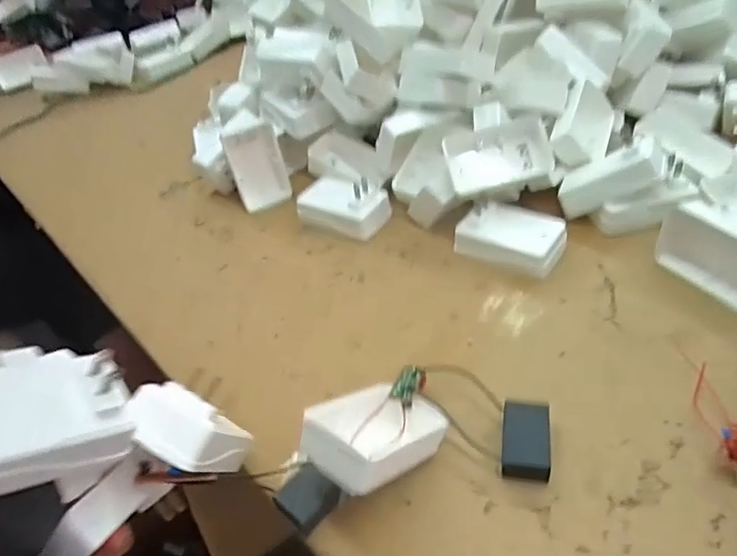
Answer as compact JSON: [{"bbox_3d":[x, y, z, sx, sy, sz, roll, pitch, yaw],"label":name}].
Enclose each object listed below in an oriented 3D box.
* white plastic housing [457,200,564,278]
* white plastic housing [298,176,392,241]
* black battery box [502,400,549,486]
[{"bbox_3d":[0.126,-0.038,0.509,0.085,0.032,0.050,23,51,32],"label":"white plastic housing"},{"bbox_3d":[-0.026,-0.079,0.577,0.090,0.042,0.057,17,48,28],"label":"white plastic housing"},{"bbox_3d":[0.100,0.105,0.369,0.029,0.017,0.048,2,43,14],"label":"black battery box"}]

